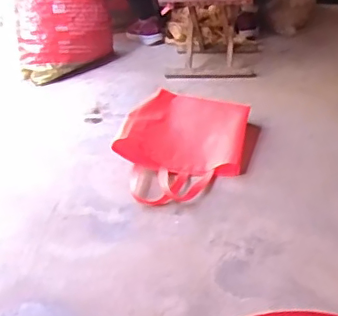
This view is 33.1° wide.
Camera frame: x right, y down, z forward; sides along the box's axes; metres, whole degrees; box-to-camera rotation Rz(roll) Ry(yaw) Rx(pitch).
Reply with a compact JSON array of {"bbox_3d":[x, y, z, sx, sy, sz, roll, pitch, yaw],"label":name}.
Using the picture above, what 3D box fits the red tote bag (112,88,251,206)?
[{"bbox_3d":[0.037,-0.046,1.568,0.332,0.087,0.471,1,33,14],"label":"red tote bag"}]

